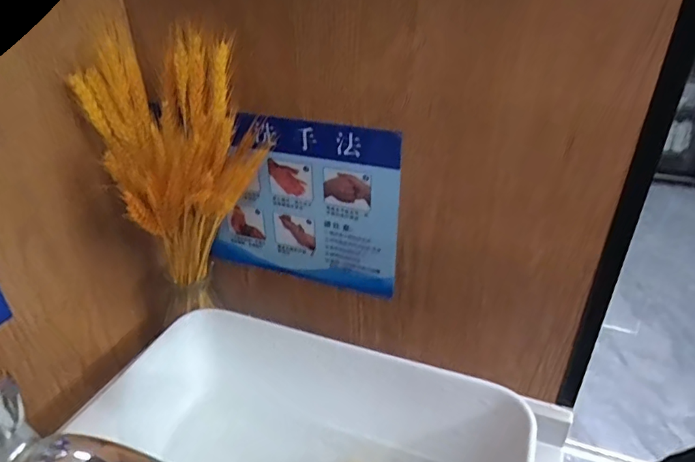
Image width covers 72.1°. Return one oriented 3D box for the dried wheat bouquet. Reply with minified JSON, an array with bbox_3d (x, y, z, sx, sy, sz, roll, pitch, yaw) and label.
[{"bbox_3d":[-0.169,-0.045,0.492,0.164,0.272,0.113,2,30,3],"label":"dried wheat bouquet"}]

